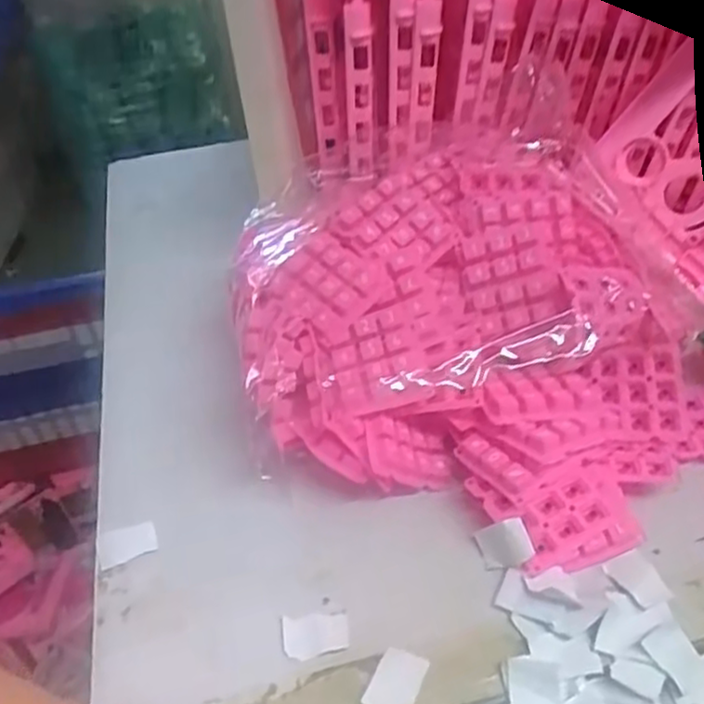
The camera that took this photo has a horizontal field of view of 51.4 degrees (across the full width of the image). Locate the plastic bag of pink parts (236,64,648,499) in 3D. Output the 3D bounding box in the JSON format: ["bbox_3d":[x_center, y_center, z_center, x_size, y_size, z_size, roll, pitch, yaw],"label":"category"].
[{"bbox_3d":[0.047,-0.035,0.427,0.224,0.092,0.221,-7,41,-3],"label":"plastic bag of pink parts"}]

